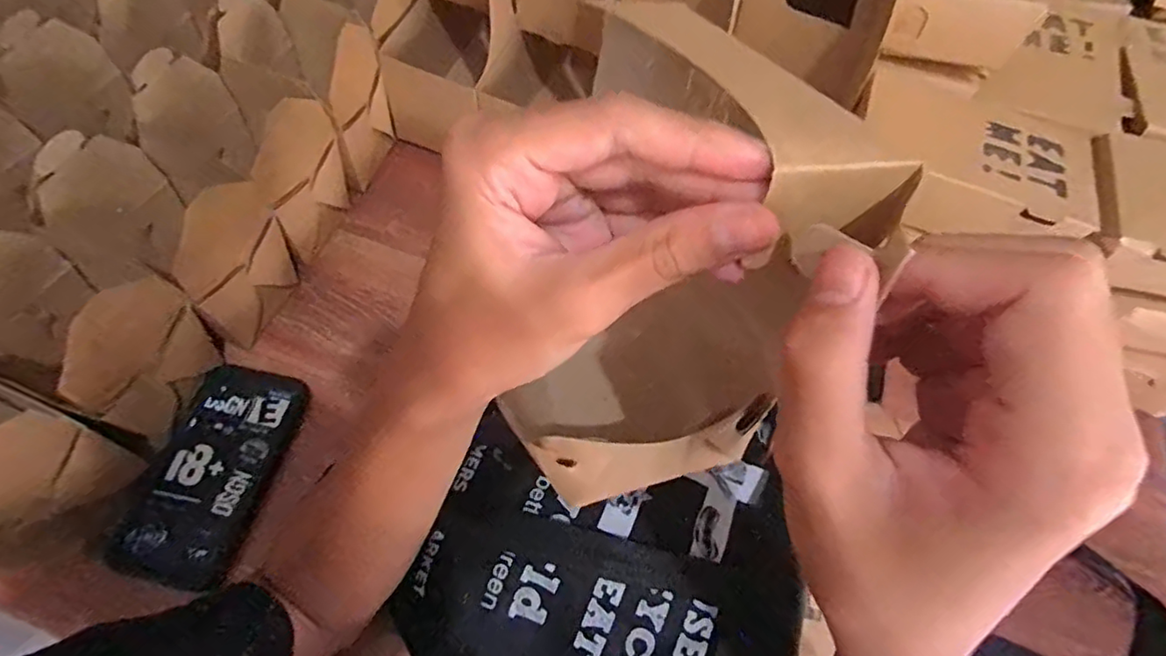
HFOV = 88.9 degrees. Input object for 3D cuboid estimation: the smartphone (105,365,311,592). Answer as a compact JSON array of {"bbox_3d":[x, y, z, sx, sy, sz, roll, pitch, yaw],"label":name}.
[{"bbox_3d":[-0.248,0.094,0.401,0.076,0.014,0.143,14,60,5],"label":"smartphone"}]

